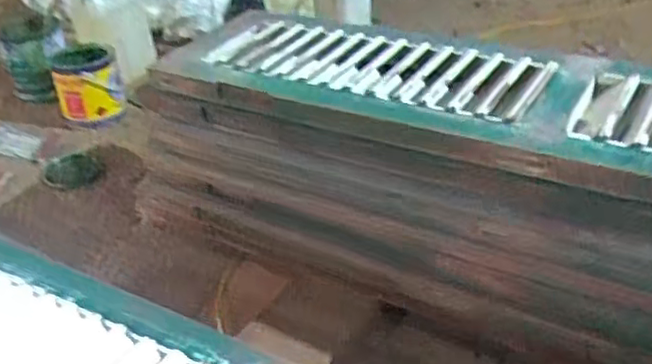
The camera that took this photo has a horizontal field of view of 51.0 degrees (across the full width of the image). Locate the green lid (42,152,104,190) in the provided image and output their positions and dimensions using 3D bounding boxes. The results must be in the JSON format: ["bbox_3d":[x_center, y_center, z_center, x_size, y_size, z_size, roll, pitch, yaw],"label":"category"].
[{"bbox_3d":[-0.555,-0.025,1.502,0.128,0.012,0.093,-16,61,-31],"label":"green lid"}]

